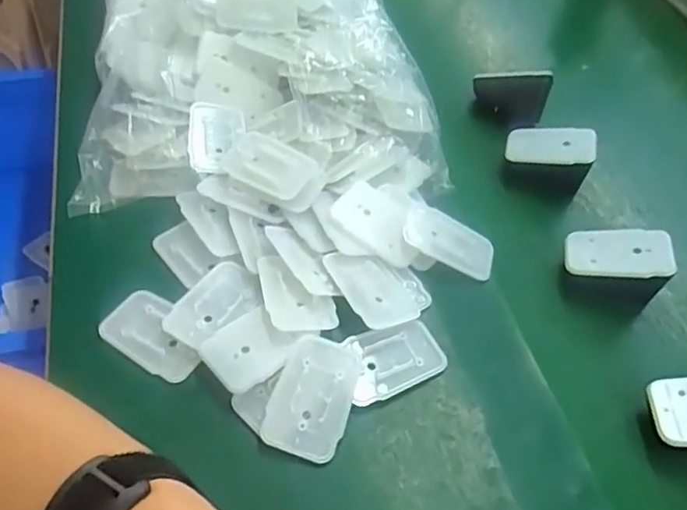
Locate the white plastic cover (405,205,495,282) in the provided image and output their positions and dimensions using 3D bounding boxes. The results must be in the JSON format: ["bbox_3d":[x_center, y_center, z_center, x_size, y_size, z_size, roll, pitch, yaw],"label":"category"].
[{"bbox_3d":[0.077,-0.009,0.438,0.069,0.005,0.039,29,59,0],"label":"white plastic cover"}]

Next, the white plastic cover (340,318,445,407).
[{"bbox_3d":[0.031,0.063,0.375,0.064,0.004,0.041,-15,53,-18],"label":"white plastic cover"}]

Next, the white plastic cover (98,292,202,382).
[{"bbox_3d":[-0.120,0.051,0.388,0.071,0.008,0.042,29,53,18],"label":"white plastic cover"}]

